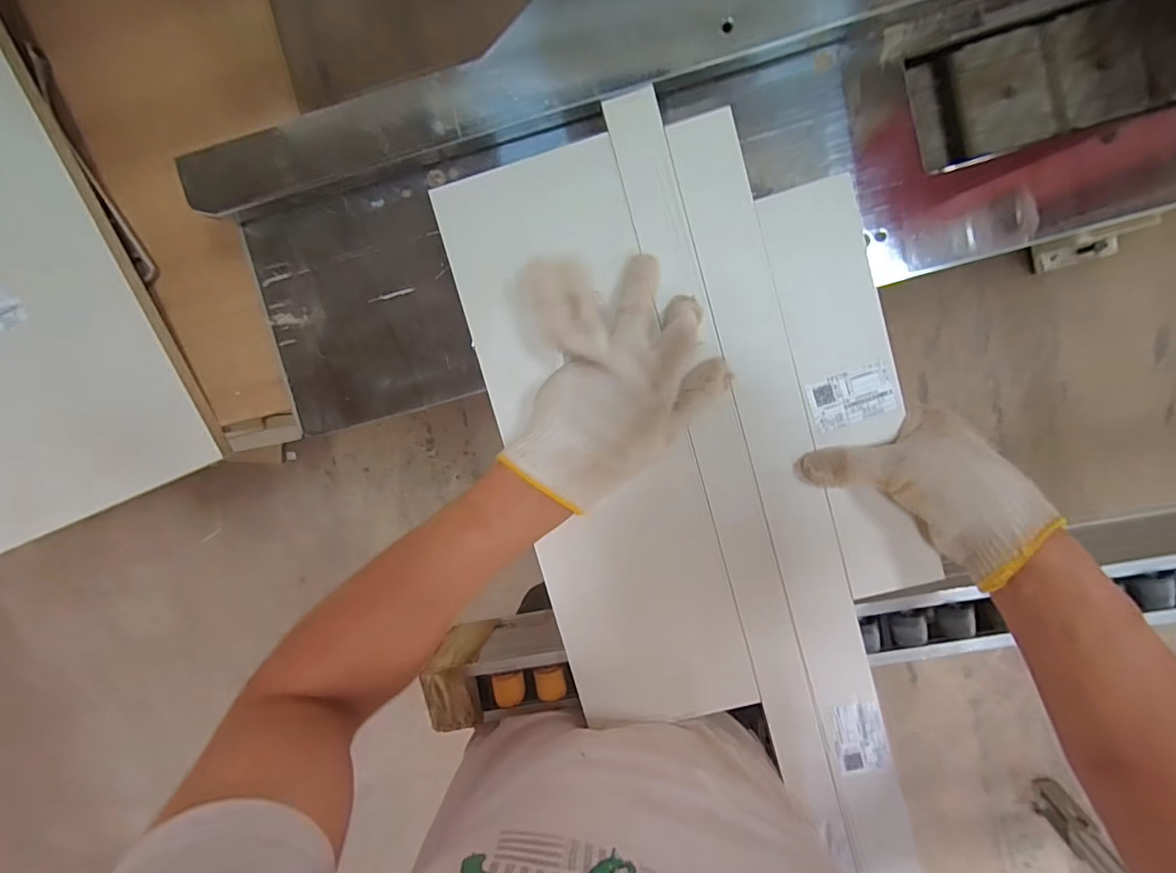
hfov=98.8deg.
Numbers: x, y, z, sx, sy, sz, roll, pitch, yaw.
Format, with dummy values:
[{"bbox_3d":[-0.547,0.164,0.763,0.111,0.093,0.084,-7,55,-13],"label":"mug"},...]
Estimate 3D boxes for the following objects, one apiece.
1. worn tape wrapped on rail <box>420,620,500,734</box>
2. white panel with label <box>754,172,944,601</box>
[{"bbox_3d":[-0.118,0.226,0.486,0.049,0.086,0.063,-7,95,4],"label":"worn tape wrapped on rail"},{"bbox_3d":[0.195,-0.030,0.372,0.069,0.008,0.304,-14,94,4],"label":"white panel with label"}]

